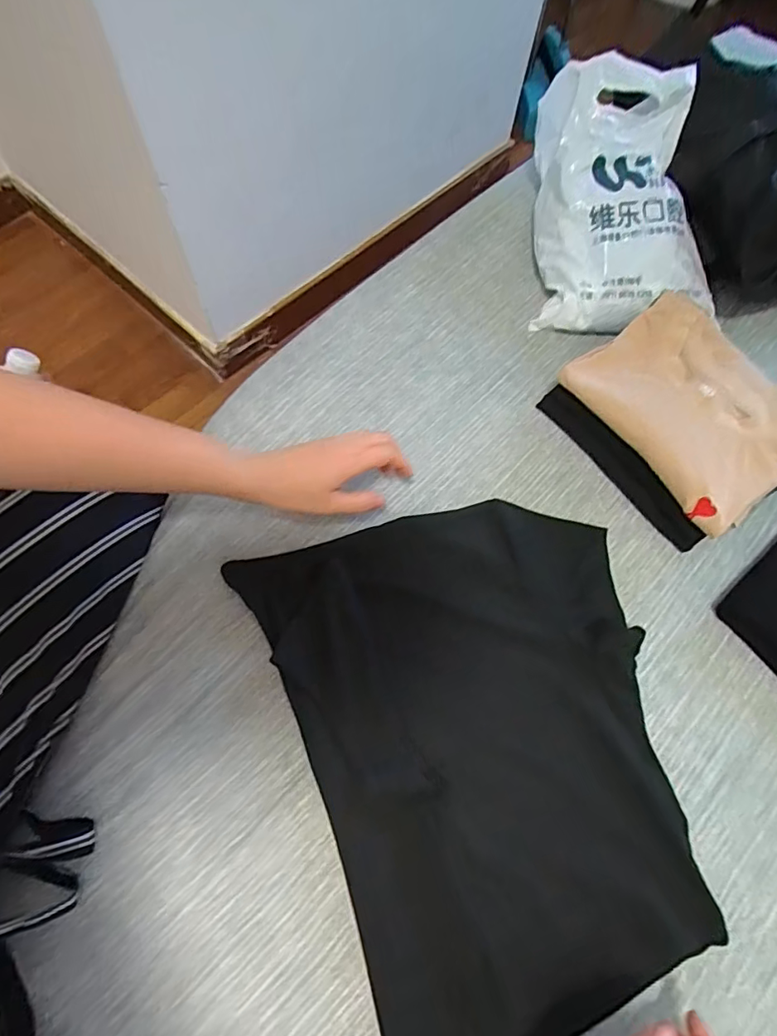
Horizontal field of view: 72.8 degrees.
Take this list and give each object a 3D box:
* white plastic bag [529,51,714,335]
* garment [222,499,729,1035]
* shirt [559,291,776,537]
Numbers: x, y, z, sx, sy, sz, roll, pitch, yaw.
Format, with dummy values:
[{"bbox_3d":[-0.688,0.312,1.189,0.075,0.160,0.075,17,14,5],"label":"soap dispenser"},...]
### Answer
[{"bbox_3d":[0.279,-0.363,0.609,0.202,0.143,0.262,5,68,0],"label":"white plastic bag"},{"bbox_3d":[0.074,0.192,0.444,0.327,0.027,0.409,-11,69,-6],"label":"garment"},{"bbox_3d":[0.309,-0.116,0.529,0.175,0.028,0.214,-33,73,-15],"label":"shirt"}]

